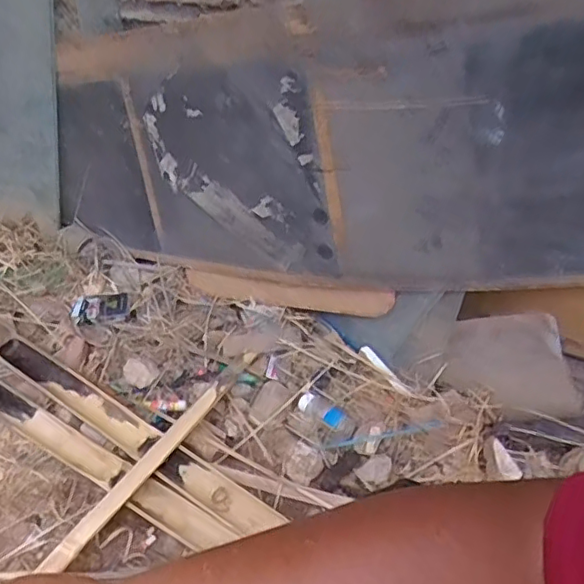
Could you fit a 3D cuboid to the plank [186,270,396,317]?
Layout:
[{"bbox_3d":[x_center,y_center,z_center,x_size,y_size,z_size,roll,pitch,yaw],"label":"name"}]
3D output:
[{"bbox_3d":[-0.019,-0.003,1.056,0.415,0.065,0.014,6,43,33],"label":"plank"}]

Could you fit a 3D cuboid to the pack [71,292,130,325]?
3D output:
[{"bbox_3d":[-0.365,0.029,1.141,0.102,0.020,0.066,-5,44,-1],"label":"pack"}]

